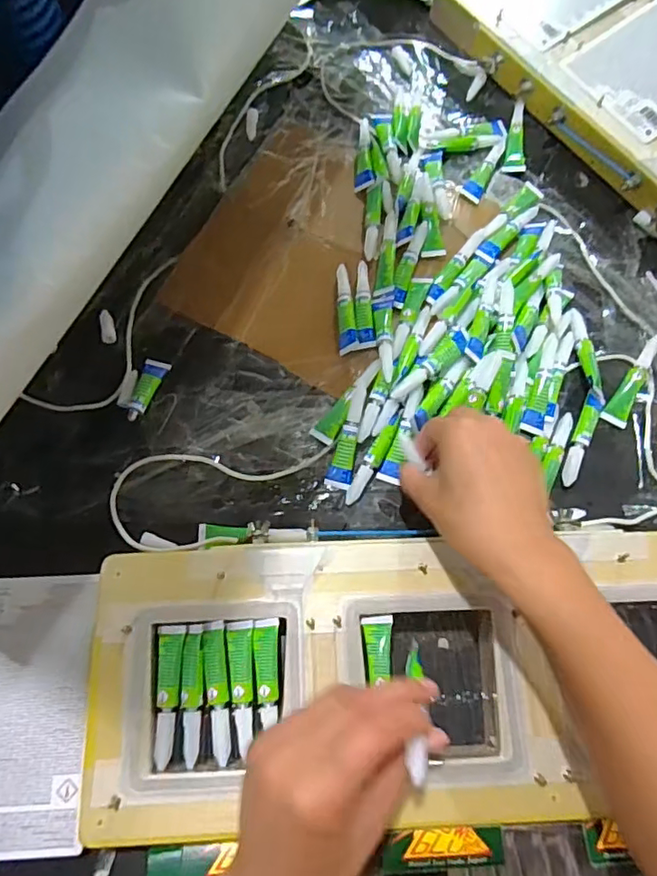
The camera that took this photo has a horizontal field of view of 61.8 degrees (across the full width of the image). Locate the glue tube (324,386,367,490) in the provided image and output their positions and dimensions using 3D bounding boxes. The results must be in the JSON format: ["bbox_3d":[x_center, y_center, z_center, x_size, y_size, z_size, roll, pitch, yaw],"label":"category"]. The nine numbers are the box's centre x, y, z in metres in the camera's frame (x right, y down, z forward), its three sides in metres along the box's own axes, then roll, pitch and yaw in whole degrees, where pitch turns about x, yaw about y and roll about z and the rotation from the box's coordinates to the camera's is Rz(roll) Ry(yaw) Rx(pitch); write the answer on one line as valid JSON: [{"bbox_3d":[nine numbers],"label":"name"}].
[{"bbox_3d":[0.016,-0.001,0.423,0.019,0.007,0.079,14,88,3],"label":"glue tube"}]

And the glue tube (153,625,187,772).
[{"bbox_3d":[-0.101,0.162,0.347,0.017,0.007,0.081,1,72,-2],"label":"glue tube"}]

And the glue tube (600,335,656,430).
[{"bbox_3d":[0.248,-0.048,0.448,0.019,0.007,0.082,24,82,23],"label":"glue tube"}]

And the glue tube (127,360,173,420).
[{"bbox_3d":[-0.145,-0.038,0.438,0.020,0.010,0.055,14,72,3],"label":"glue tube"}]

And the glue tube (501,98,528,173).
[{"bbox_3d":[0.183,-0.290,0.525,0.021,0.008,0.080,12,72,2],"label":"glue tube"}]

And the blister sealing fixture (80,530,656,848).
[{"bbox_3d":[0.063,0.154,0.368,0.420,0.045,0.164,-3,72,-3],"label":"blister sealing fixture"}]

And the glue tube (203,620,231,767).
[{"bbox_3d":[-0.071,0.160,0.348,0.015,0.005,0.083,-4,72,-3],"label":"glue tube"}]

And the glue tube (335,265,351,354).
[{"bbox_3d":[0.015,-0.109,0.454,0.014,0.010,0.081,-2,72,-3],"label":"glue tube"}]

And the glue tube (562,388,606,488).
[{"bbox_3d":[0.201,0.000,0.433,0.015,0.009,0.083,24,73,6],"label":"glue tube"}]

